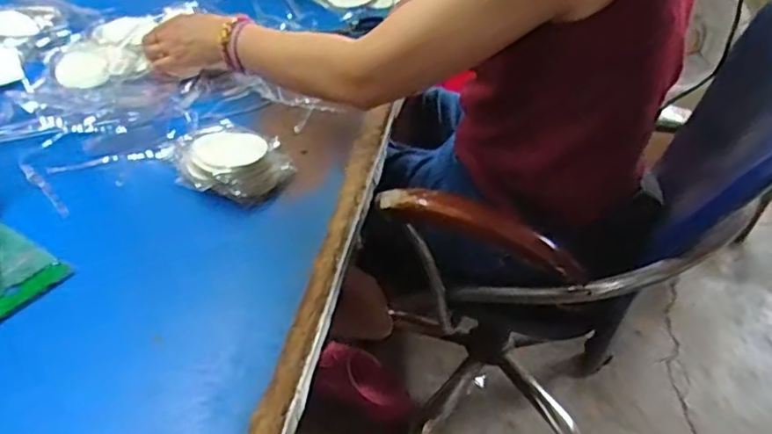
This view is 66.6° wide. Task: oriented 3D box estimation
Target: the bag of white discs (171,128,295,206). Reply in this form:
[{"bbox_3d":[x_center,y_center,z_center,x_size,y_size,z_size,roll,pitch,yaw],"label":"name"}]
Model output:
[{"bbox_3d":[-0.181,-0.068,0.696,0.109,0.050,0.111,28,46,23],"label":"bag of white discs"}]

